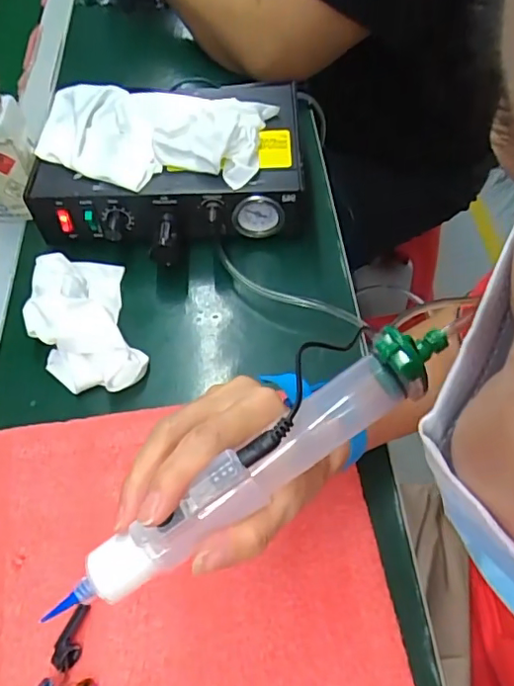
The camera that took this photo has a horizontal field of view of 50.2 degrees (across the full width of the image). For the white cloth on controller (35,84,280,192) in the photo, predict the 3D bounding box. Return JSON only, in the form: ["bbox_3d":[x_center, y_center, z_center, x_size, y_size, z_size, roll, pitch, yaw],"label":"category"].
[{"bbox_3d":[-0.099,-0.188,0.485,0.206,0.031,0.117,10,57,10],"label":"white cloth on controller"}]

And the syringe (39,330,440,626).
[{"bbox_3d":[-0.002,0.052,0.230,0.191,0.032,0.023,-36,60,-2],"label":"syringe"}]

